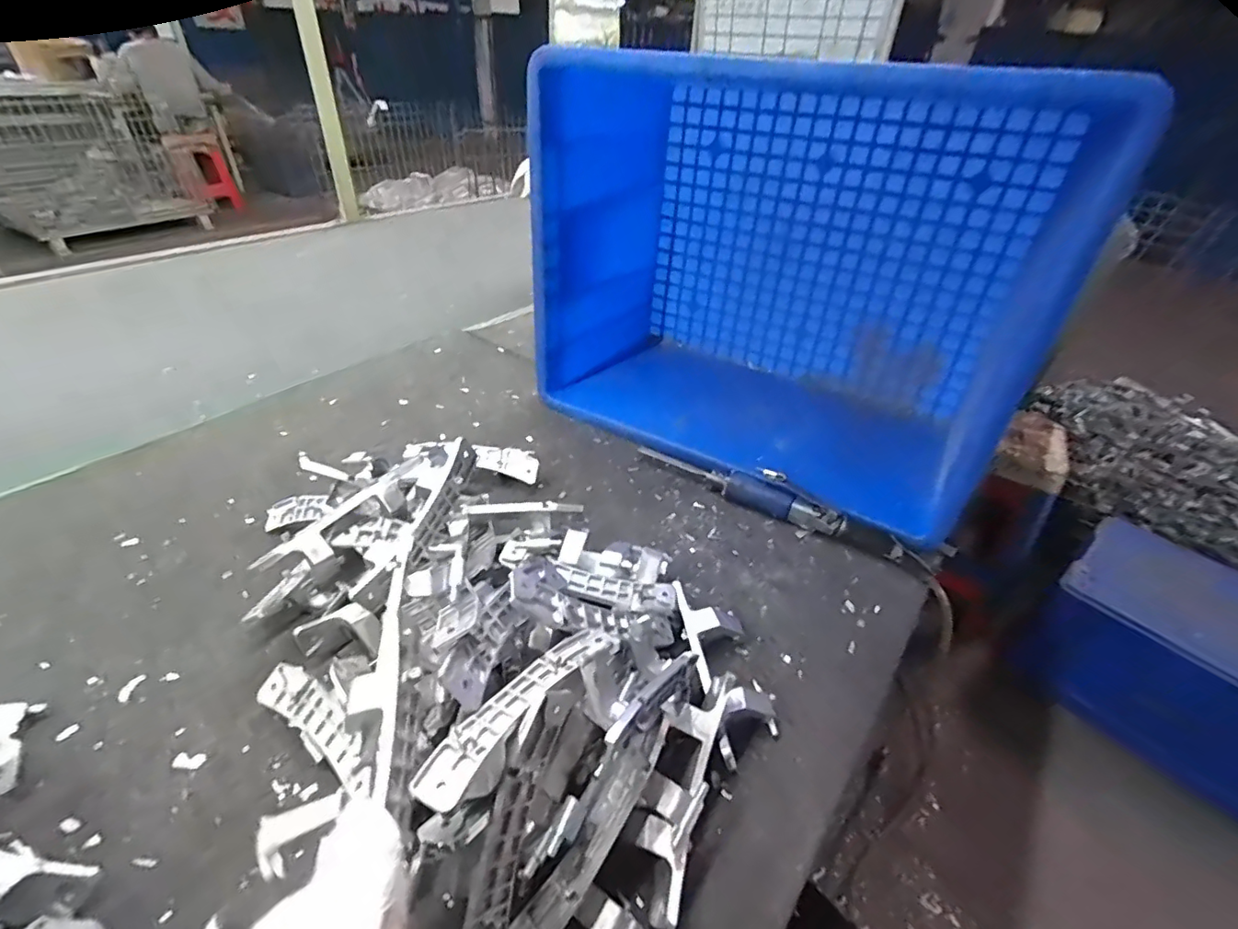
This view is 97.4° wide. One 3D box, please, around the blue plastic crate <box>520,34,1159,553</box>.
[{"bbox_3d":[0.183,-0.226,0.681,0.575,0.386,0.340,24,41,24],"label":"blue plastic crate"}]

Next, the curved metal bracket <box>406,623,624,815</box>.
[{"bbox_3d":[-0.054,0.134,0.320,0.034,0.020,0.154,24,28,24],"label":"curved metal bracket"}]

